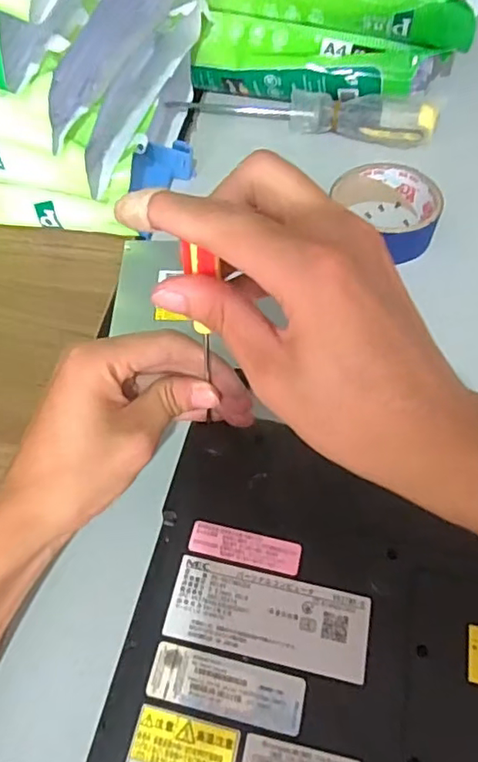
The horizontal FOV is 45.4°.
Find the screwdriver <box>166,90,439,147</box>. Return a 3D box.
[{"bbox_3d":[0.058,-0.259,0.547,0.252,0.031,0.029,16,58,10],"label":"screwdriver"}]

